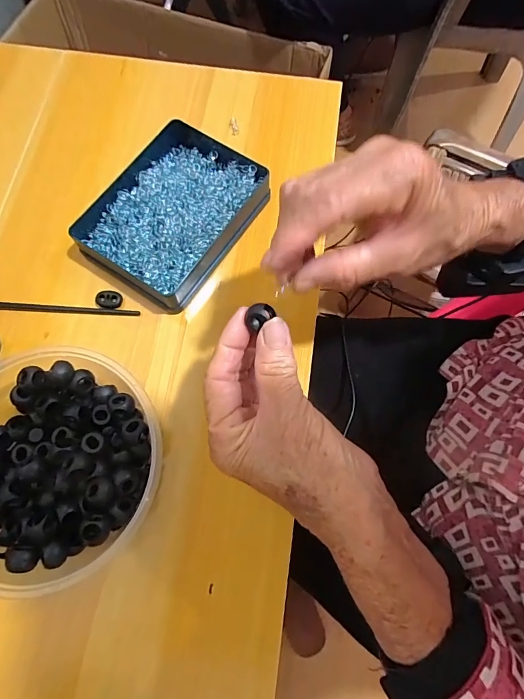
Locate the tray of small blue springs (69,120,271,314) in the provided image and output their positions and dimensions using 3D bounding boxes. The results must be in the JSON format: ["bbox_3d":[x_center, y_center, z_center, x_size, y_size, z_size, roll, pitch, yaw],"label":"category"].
[{"bbox_3d":[-0.076,-0.119,0.337,0.118,0.030,0.150,32,75,8],"label":"tray of small blue springs"}]

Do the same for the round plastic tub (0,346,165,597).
[{"bbox_3d":[-0.143,0.076,0.260,0.152,0.051,0.142,-4,73,-3],"label":"round plastic tub"}]

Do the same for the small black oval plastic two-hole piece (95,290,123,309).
[{"bbox_3d":[-0.130,-0.042,0.325,0.021,0.004,0.016,10,73,1],"label":"small black oval plastic two-hole piece"}]

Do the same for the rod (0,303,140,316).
[{"bbox_3d":[-0.221,-0.037,0.322,0.233,0.006,0.006,4,73,0],"label":"rod"}]

